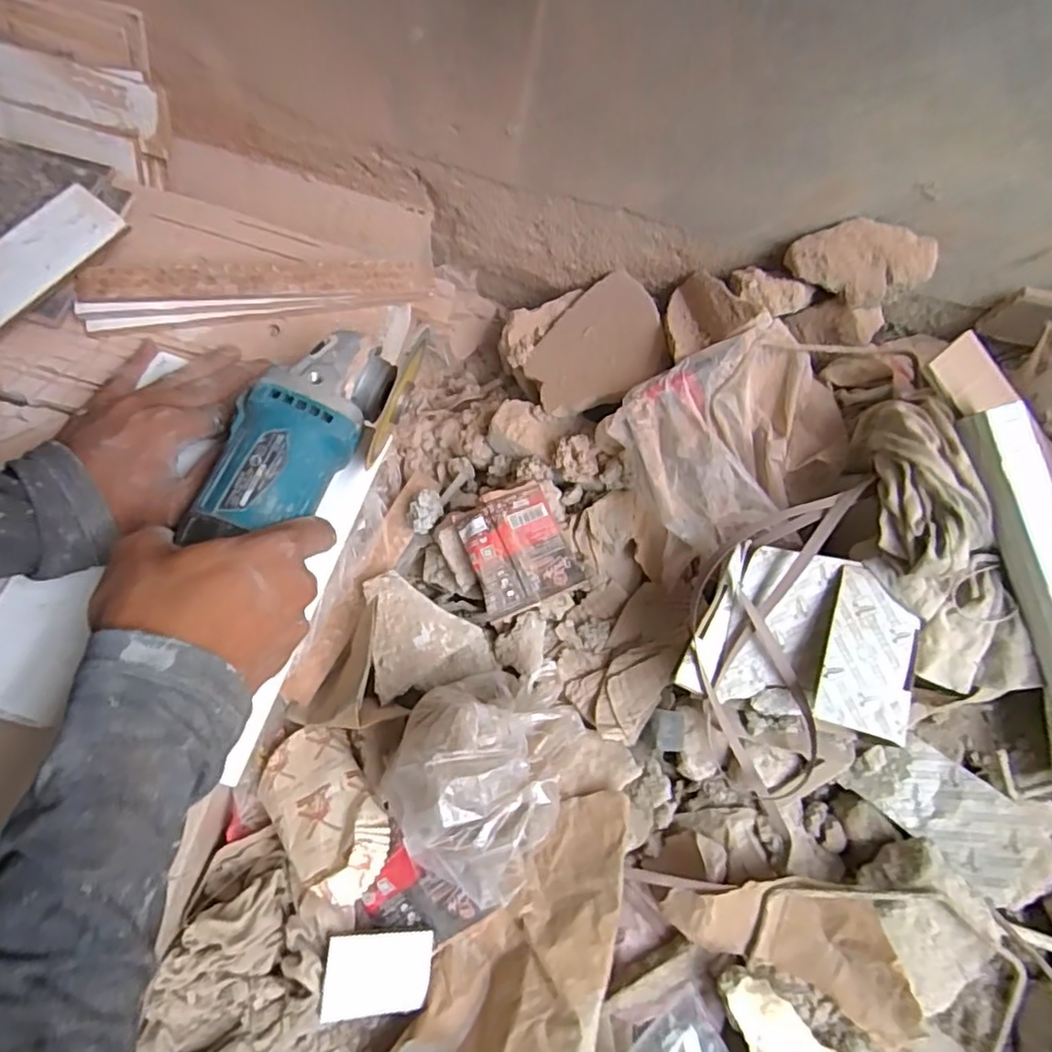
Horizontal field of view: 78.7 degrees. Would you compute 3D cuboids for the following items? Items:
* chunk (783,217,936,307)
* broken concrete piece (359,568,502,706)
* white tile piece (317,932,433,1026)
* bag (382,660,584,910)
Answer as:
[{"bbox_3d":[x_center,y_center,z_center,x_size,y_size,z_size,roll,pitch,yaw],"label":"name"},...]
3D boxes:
[{"bbox_3d":[0.284,-0.225,0.544,0.109,0.051,0.043,16,71,4],"label":"chunk"},{"bbox_3d":[-0.091,0.091,0.576,0.100,0.022,0.108,-14,73,-14],"label":"broken concrete piece"},{"bbox_3d":[-0.106,0.322,0.460,0.075,0.004,0.050,11,71,-24],"label":"white tile piece"},{"bbox_3d":[-0.032,0.172,0.468,0.122,0.105,0.165,25,69,0],"label":"bag"}]

